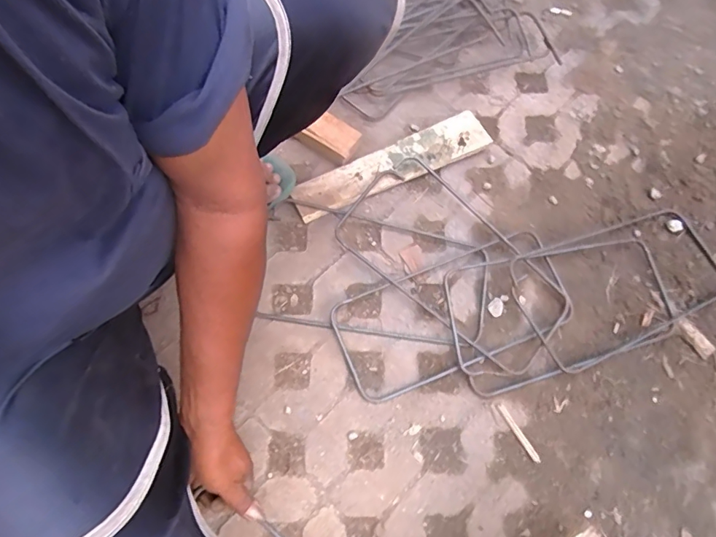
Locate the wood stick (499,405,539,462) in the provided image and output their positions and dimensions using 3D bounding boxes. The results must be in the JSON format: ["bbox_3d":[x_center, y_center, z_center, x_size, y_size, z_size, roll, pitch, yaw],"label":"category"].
[{"bbox_3d":[0.226,0.230,0.647,0.010,0.004,0.087,-30,73,-11],"label":"wood stick"}]

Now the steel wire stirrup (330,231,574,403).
[{"bbox_3d":[0.143,0.064,0.697,0.358,0.024,0.163,-21,71,-8],"label":"steel wire stirrup"}]

